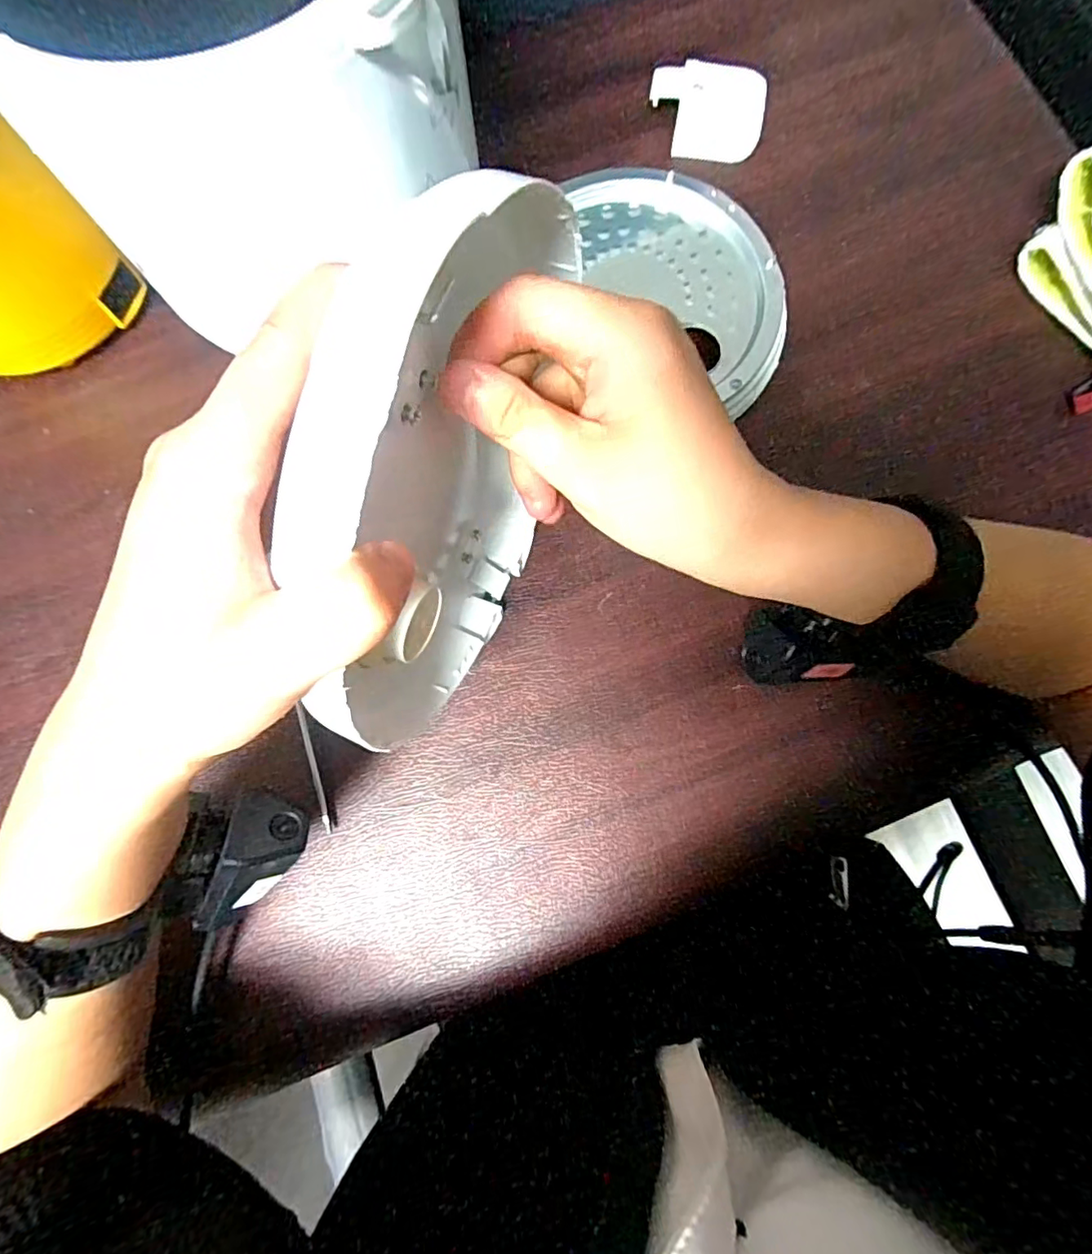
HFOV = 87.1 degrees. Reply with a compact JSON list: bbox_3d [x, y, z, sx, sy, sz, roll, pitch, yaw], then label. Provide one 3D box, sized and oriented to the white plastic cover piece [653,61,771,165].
[{"bbox_3d":[0.116,-0.366,0.408,0.079,0.022,0.066,-2,78,1],"label":"white plastic cover piece"}]

